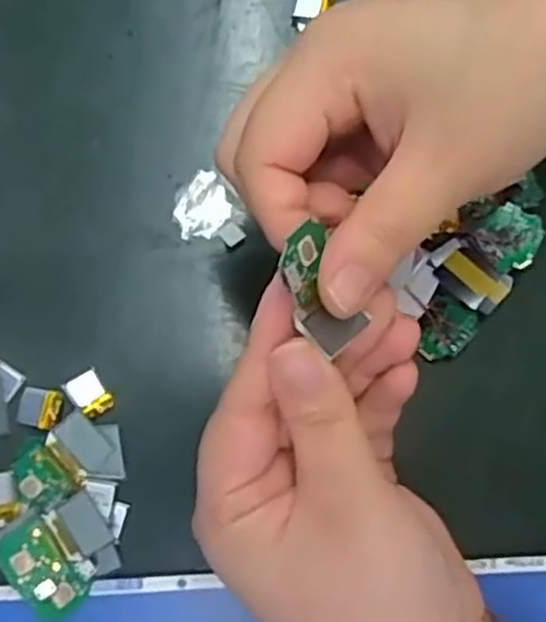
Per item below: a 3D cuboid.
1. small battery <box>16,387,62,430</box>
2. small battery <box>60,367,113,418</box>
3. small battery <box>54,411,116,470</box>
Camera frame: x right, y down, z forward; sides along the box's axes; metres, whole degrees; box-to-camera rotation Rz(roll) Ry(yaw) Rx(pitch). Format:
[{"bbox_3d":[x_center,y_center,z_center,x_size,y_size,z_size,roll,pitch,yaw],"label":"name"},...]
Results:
[{"bbox_3d":[-0.090,0.037,0.301,0.016,0.004,0.015,15,79,0],"label":"small battery"},{"bbox_3d":[-0.071,0.032,0.305,0.013,0.006,0.018,-37,83,-9],"label":"small battery"},{"bbox_3d":[-0.072,0.049,0.299,0.012,0.006,0.022,-40,83,-9],"label":"small battery"}]

